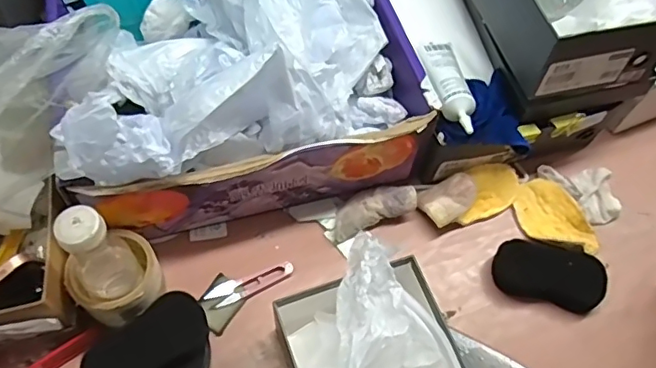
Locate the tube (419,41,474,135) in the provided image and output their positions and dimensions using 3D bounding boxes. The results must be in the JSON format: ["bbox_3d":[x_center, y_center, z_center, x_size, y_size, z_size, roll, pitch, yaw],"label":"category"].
[{"bbox_3d":[0.144,-0.125,0.666,0.050,0.025,0.176,-1,46,-4],"label":"tube"}]

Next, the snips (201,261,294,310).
[{"bbox_3d":[-0.090,0.118,0.651,0.104,0.006,0.027,-20,63,-14],"label":"snips"}]

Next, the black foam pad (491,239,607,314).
[{"bbox_3d":[0.262,0.109,0.666,0.126,0.035,0.069,11,60,3],"label":"black foam pad"}]

